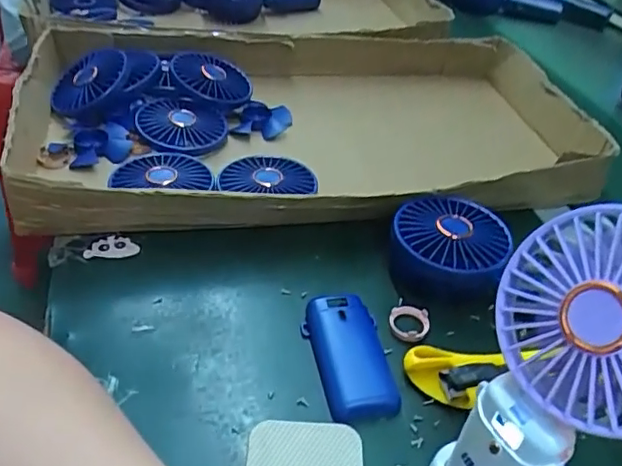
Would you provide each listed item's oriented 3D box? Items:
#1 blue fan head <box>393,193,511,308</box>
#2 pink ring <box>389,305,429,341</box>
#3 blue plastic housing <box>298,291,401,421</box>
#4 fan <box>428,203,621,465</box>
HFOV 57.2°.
[{"bbox_3d":[0.102,0.012,0.432,0.086,0.040,0.088,15,40,10],"label":"blue fan head"},{"bbox_3d":[0.069,0.063,0.403,0.028,0.005,0.031,18,41,13],"label":"pink ring"},{"bbox_3d":[0.027,0.079,0.373,0.049,0.015,0.091,-7,42,-16],"label":"blue plastic housing"},{"bbox_3d":[0.112,0.077,0.262,0.075,0.176,0.071,24,43,20],"label":"fan"}]

